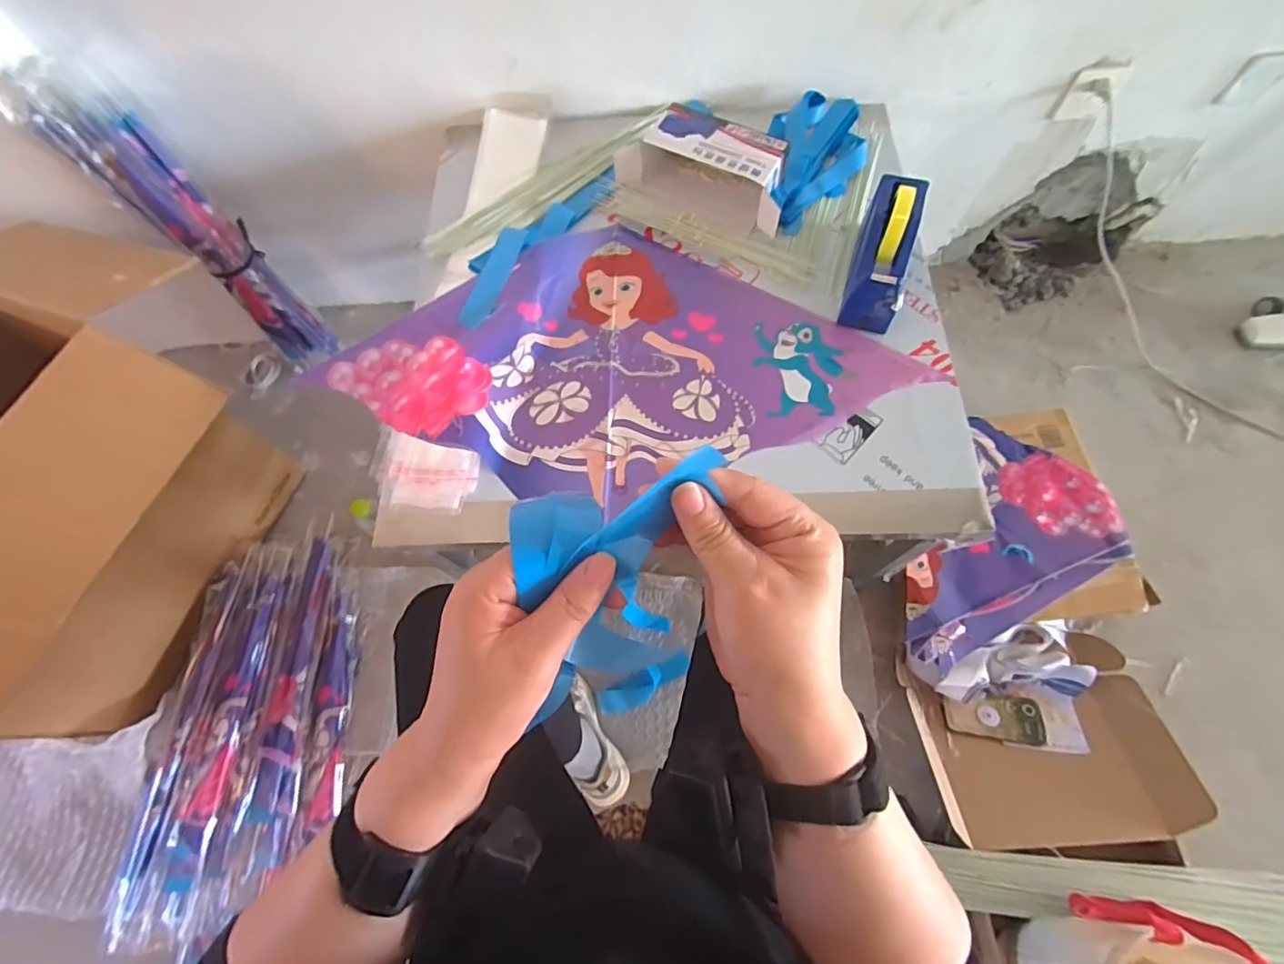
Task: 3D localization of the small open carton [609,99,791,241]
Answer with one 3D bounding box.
[{"bbox_3d":[0.113,-0.501,0.879,0.271,0.084,0.146,31,73,14],"label":"small open carton"}]

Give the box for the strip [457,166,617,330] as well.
[{"bbox_3d":[-0.171,-0.394,0.859,0.084,0.042,0.377,30,73,14],"label":"strip"}]

